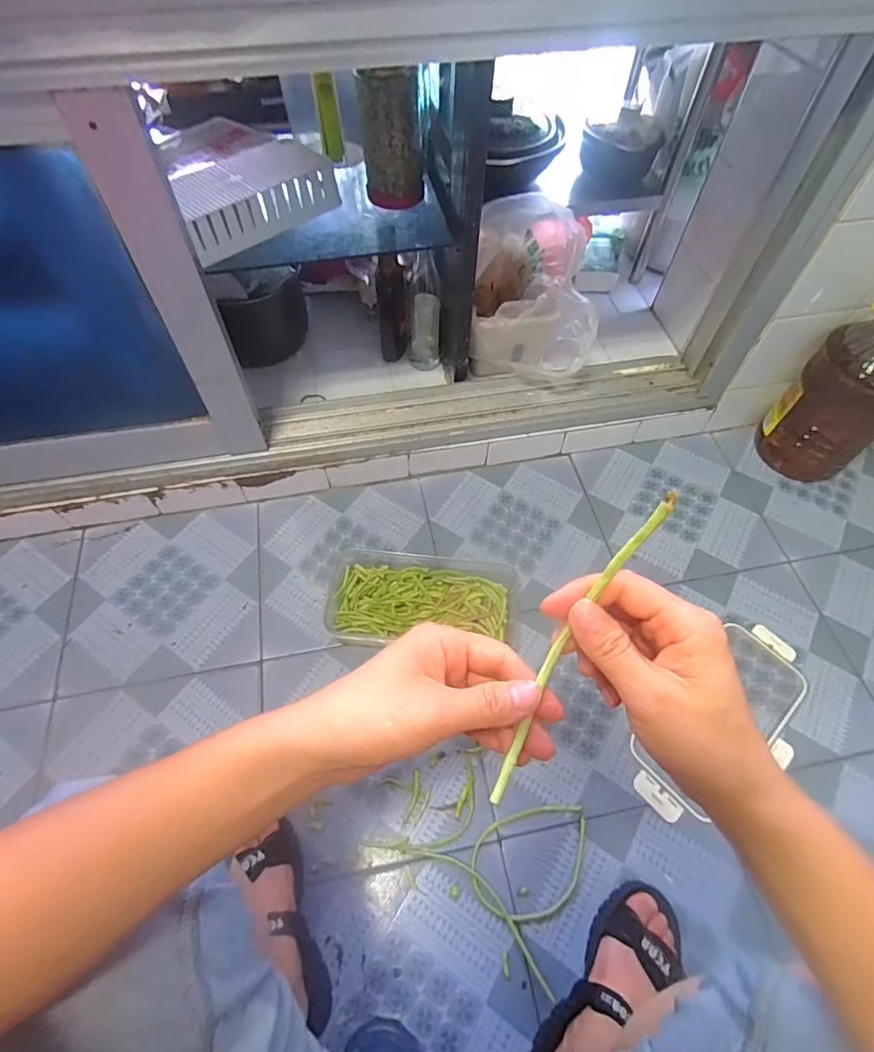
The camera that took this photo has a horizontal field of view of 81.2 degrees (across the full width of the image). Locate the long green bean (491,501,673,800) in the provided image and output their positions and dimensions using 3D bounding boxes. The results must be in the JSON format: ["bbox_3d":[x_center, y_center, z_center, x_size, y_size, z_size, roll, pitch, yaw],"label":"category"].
[{"bbox_3d":[0.065,0.056,0.244,0.012,0.048,0.160,29,96,15],"label":"long green bean"}]

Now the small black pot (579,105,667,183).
[{"bbox_3d":[0.375,-0.778,1.023,0.147,0.116,0.124,19,60,10],"label":"small black pot"}]

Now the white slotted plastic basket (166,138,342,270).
[{"bbox_3d":[-0.260,-0.468,0.713,0.119,0.073,0.239,37,65,19],"label":"white slotted plastic basket"}]

